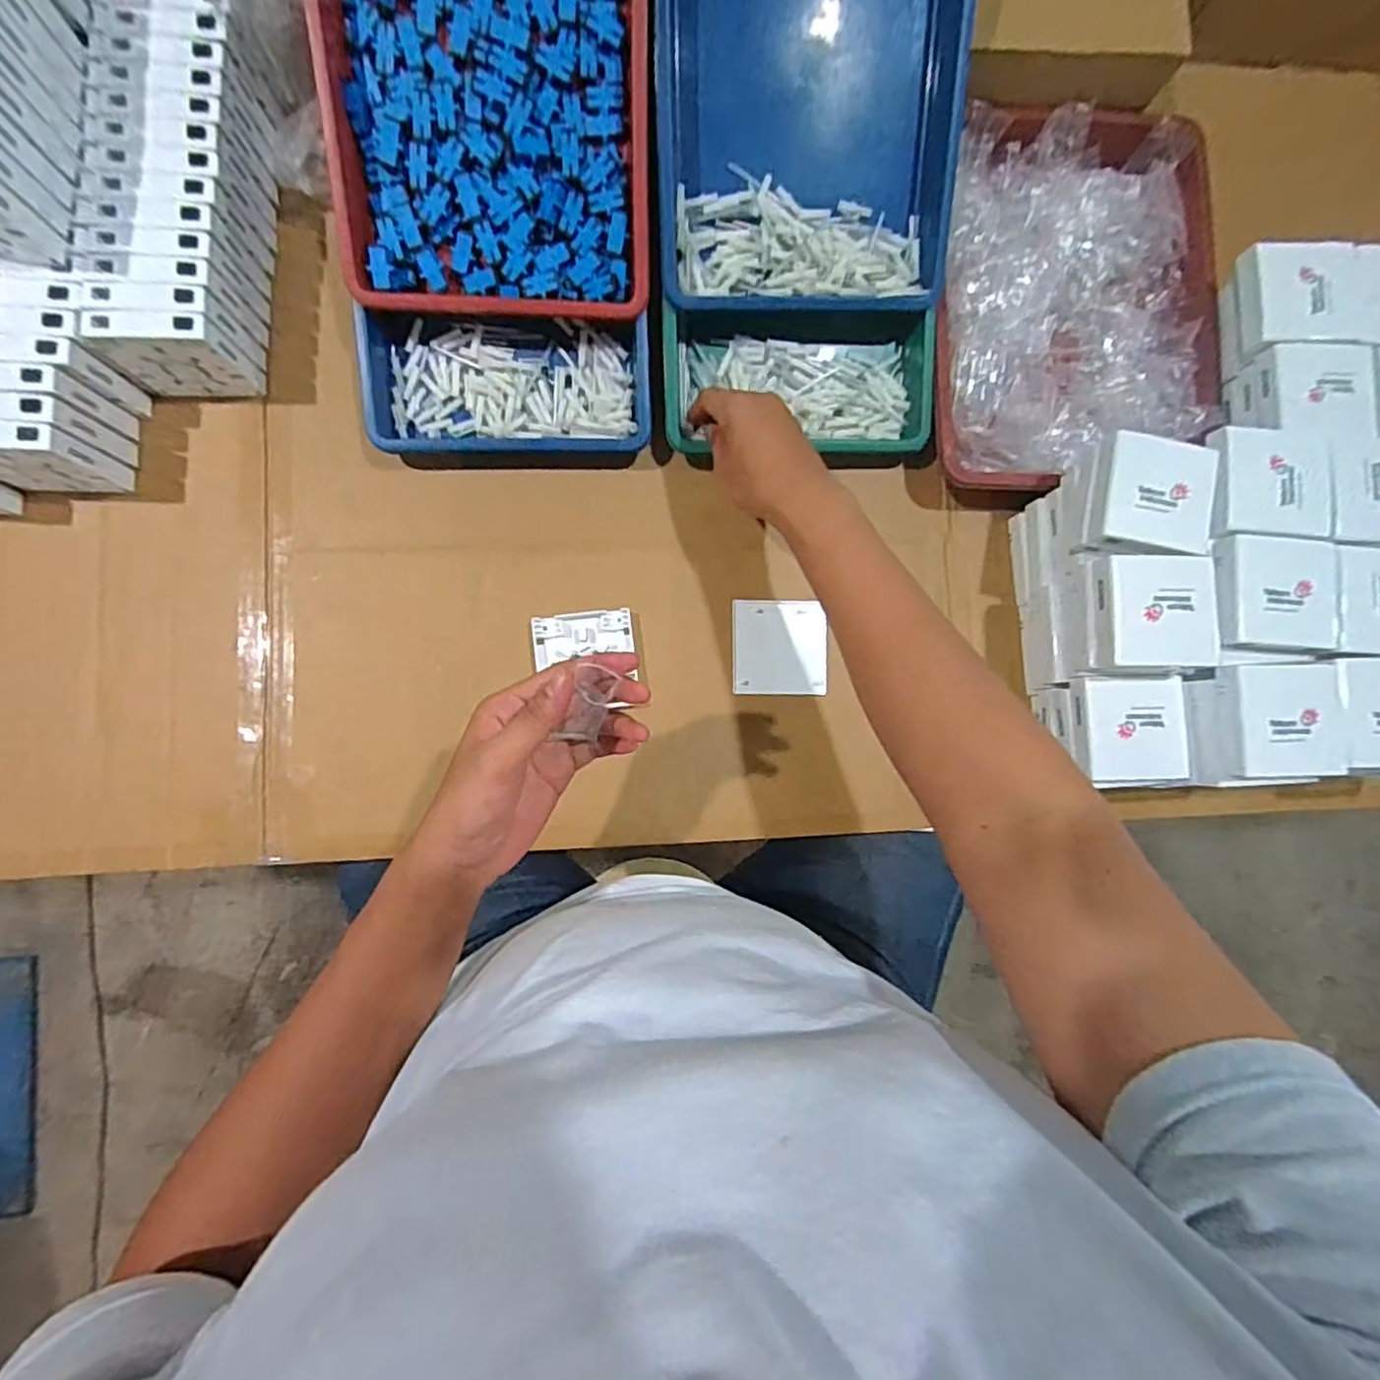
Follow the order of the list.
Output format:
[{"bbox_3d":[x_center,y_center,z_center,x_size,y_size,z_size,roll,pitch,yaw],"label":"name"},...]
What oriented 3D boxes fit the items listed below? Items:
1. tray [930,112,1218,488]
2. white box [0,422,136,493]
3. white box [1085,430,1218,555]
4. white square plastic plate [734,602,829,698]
[{"bbox_3d":[0.353,-0.353,0.596,0.249,0.062,0.346,6,86,-5],"label":"tray"},{"bbox_3d":[-0.516,-0.181,0.507,0.089,0.089,0.025,1,87,-5],"label":"white box"},{"bbox_3d":[0.365,-0.150,0.504,0.085,0.026,0.090,8,86,-5],"label":"white box"},{"bbox_3d":[0.082,-0.039,0.590,0.087,0.006,0.086,0,87,-5],"label":"white square plastic plate"}]

